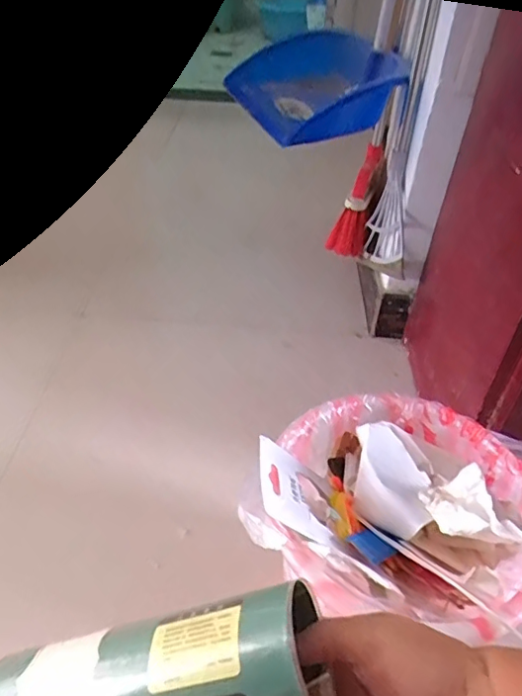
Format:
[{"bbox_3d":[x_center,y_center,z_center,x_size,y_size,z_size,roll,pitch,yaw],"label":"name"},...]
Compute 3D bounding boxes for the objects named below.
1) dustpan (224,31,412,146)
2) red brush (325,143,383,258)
[{"bbox_3d":[0.092,-0.452,0.944,0.245,0.108,0.243,-17,44,-24],"label":"dustpan"},{"bbox_3d":[0.190,-0.284,1.075,0.067,0.202,0.070,20,4,18],"label":"red brush"}]

